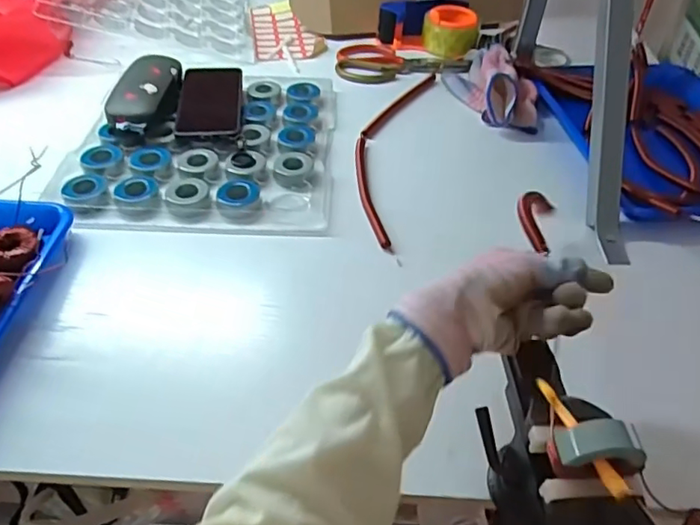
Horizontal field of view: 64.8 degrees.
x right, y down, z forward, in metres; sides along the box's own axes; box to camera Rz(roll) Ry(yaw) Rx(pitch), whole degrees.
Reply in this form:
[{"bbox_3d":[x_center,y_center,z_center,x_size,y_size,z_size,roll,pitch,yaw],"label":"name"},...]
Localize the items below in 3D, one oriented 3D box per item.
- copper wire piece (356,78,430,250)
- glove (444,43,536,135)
[{"bbox_3d":[0.047,-0.147,0.685,0.072,0.008,0.365,10,46,8],"label":"copper wire piece"},{"bbox_3d":[0.196,-0.242,0.745,0.094,0.055,0.174,-20,50,-21],"label":"glove"}]

